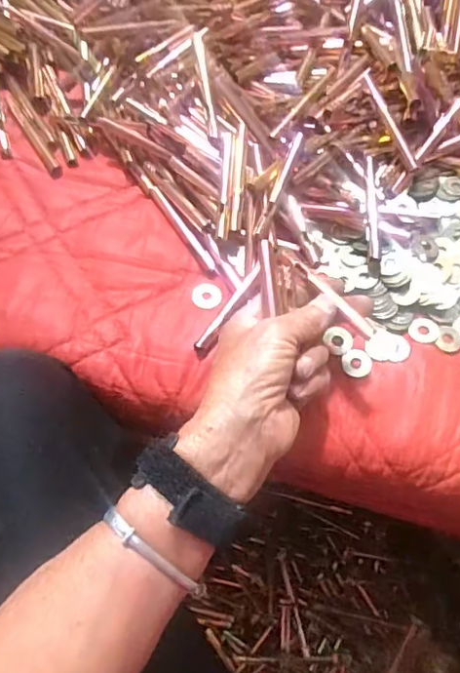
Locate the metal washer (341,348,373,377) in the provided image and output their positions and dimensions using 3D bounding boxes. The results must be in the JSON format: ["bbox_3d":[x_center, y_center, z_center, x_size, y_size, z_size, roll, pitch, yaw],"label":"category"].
[{"bbox_3d":[0.093,0.019,0.398,0.022,0.004,0.020,0,78,2],"label":"metal washer"}]

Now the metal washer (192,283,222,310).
[{"bbox_3d":[-0.017,-0.031,0.414,0.022,0.004,0.024,0,67,-1],"label":"metal washer"}]

